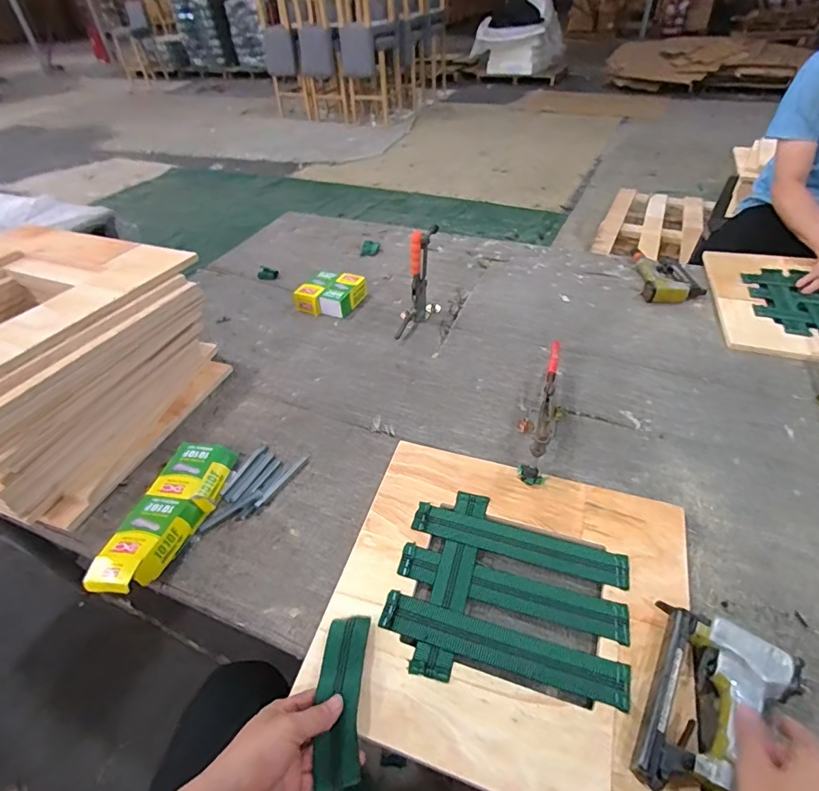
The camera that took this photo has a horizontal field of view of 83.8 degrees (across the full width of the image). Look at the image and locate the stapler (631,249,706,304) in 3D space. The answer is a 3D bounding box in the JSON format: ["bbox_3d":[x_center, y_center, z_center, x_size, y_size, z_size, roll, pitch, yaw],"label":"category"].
[{"bbox_3d":[0.648,-0.309,1.151,0.135,0.040,0.240,6,44,10],"label":"stapler"}]

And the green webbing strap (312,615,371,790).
[{"bbox_3d":[-0.075,0.329,0.503,0.047,0.031,0.160,-1,52,3],"label":"green webbing strap"}]

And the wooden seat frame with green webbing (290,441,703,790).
[{"bbox_3d":[0.124,0.254,0.590,0.419,0.017,0.395,12,45,16],"label":"wooden seat frame with green webbing"}]

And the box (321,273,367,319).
[{"bbox_3d":[-0.161,-0.248,1.128,0.068,0.053,0.136,16,46,19],"label":"box"}]

